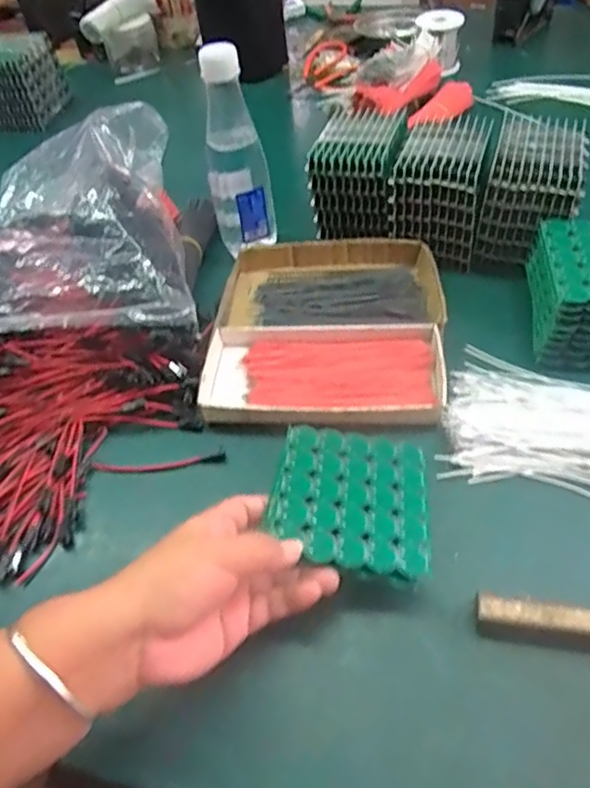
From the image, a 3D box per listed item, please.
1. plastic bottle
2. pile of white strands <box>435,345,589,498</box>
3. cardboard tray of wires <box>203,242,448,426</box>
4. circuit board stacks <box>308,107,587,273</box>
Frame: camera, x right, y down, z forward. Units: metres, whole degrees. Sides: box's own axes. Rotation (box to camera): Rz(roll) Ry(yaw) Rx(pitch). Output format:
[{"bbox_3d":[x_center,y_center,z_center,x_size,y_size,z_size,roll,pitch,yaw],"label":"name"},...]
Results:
[{"bbox_3d":[-0.054,-0.211,0.563,0.059,0.178,0.063,-8,50,-1],"label":"plastic bottle"},{"bbox_3d":[0.191,0.027,0.442,0.161,0.021,0.121,14,51,19],"label":"pile of white strands"},{"bbox_3d":[0.028,-0.059,0.526,0.189,0.030,0.211,2,48,9],"label":"cardboard tray of wires"},{"bbox_3d":[0.137,-0.196,0.579,0.236,0.091,0.101,11,52,15],"label":"circuit board stacks"}]

